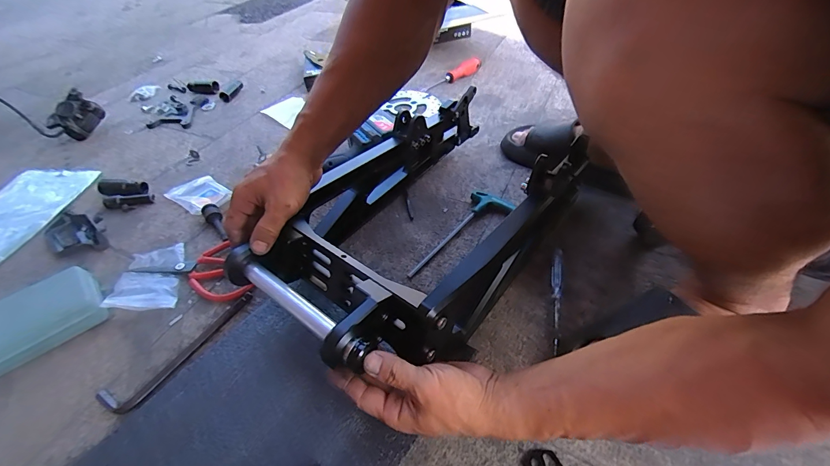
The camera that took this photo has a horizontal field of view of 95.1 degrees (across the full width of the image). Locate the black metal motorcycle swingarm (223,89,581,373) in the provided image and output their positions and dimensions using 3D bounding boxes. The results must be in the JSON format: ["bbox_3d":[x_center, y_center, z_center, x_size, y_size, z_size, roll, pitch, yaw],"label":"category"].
[{"bbox_3d":[0.017,-0.023,0.503,0.257,0.114,0.450,28,52,28],"label":"black metal motorcycle swingarm"}]

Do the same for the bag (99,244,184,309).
[{"bbox_3d":[-0.362,0.057,0.516,0.074,0.022,0.105,-13,45,-9],"label":"bag"}]

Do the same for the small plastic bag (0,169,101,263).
[{"bbox_3d":[-0.671,-0.037,0.638,0.145,0.016,0.237,0,45,4],"label":"small plastic bag"}]

